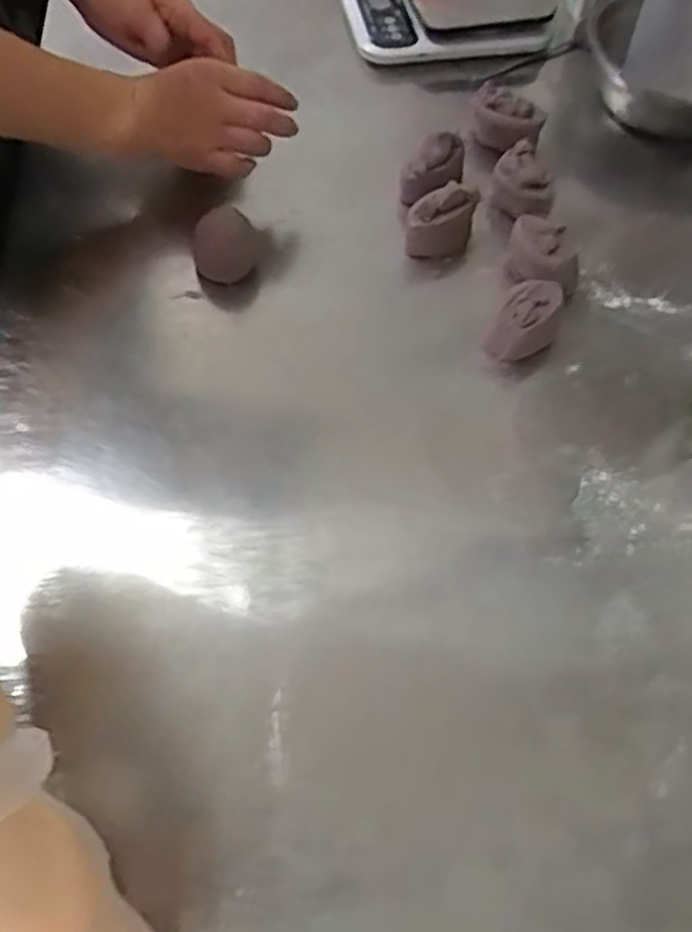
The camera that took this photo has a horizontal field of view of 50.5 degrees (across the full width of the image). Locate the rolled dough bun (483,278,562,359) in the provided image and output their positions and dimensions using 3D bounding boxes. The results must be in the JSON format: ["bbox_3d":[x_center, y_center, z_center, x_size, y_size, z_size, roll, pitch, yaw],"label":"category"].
[{"bbox_3d":[0.134,-0.109,0.556,0.045,0.048,0.064,30,64,15],"label":"rolled dough bun"}]

